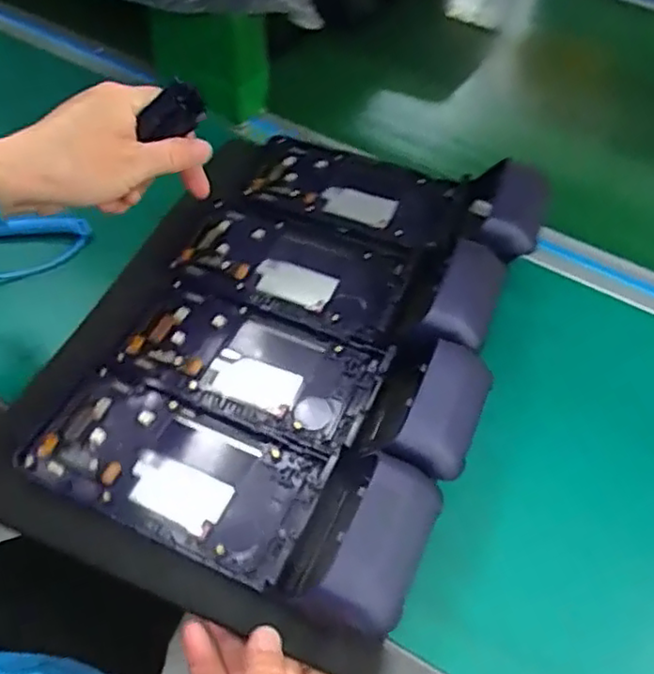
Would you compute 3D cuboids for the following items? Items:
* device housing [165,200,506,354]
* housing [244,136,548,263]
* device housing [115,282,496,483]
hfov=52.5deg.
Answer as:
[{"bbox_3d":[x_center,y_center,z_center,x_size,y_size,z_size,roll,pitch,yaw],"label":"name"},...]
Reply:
[{"bbox_3d":[0.007,-0.052,0.443,0.210,0.048,0.091,22,52,12],"label":"device housing"},{"bbox_3d":[0.048,-0.116,0.493,0.227,0.049,0.095,23,59,17],"label":"housing"},{"bbox_3d":[-0.017,0.023,0.403,0.221,0.044,0.086,15,50,23],"label":"device housing"}]

